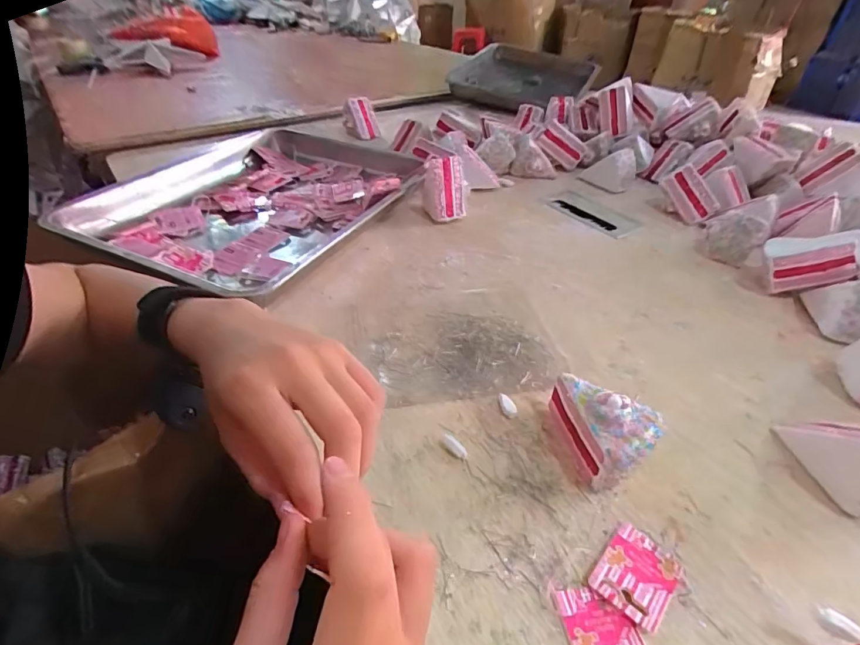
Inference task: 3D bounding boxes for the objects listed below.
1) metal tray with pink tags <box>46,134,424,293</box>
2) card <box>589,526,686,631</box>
[{"bbox_3d":[-0.234,-0.198,0.691,0.373,0.048,0.408,15,41,14],"label":"metal tray with pink tags"},{"bbox_3d":[0.136,0.165,0.303,0.044,0.004,0.057,34,45,31],"label":"card"}]

